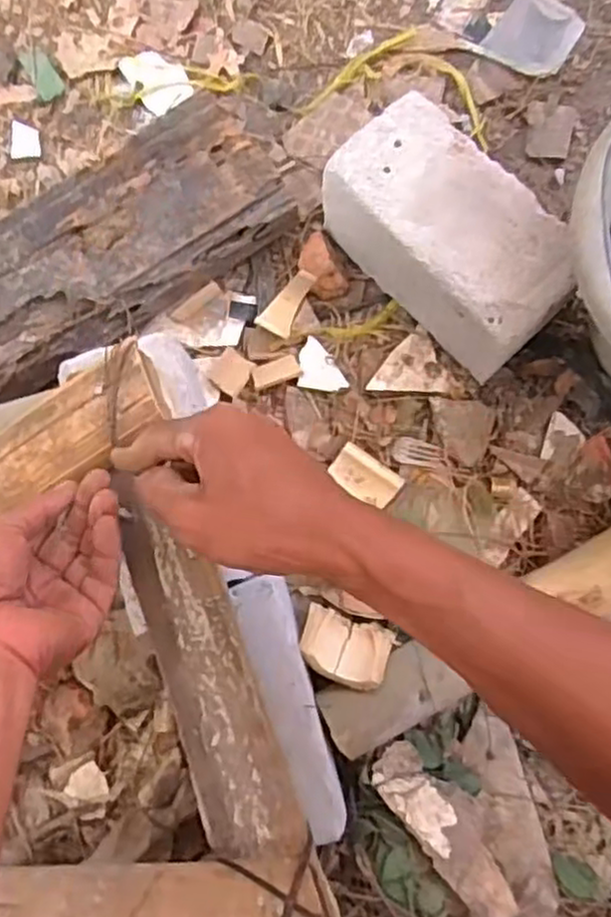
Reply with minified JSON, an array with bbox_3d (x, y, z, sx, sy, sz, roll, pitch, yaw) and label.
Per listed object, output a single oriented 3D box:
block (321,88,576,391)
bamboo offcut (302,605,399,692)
[{"bbox_3d":[0.112,-0.170,0.588,0.107,0.106,0.200,-42,82,-8],"label":"block"},{"bbox_3d":[0.030,0.141,0.550,0.067,0.021,0.055,27,42,5],"label":"bamboo offcut"}]

